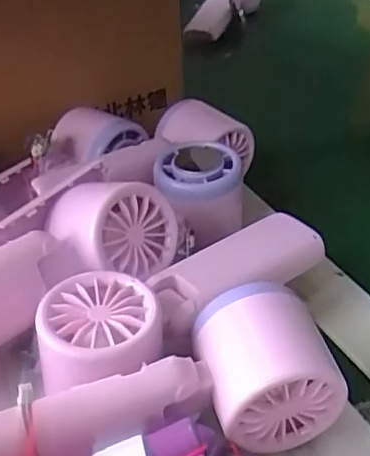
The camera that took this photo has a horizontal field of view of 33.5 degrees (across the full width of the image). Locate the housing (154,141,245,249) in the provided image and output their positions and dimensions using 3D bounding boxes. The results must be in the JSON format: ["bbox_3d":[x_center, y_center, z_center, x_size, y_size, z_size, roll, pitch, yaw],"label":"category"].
[{"bbox_3d":[0.008,-0.024,0.398,0.052,0.050,0.053,-1,37,1],"label":"housing"}]

